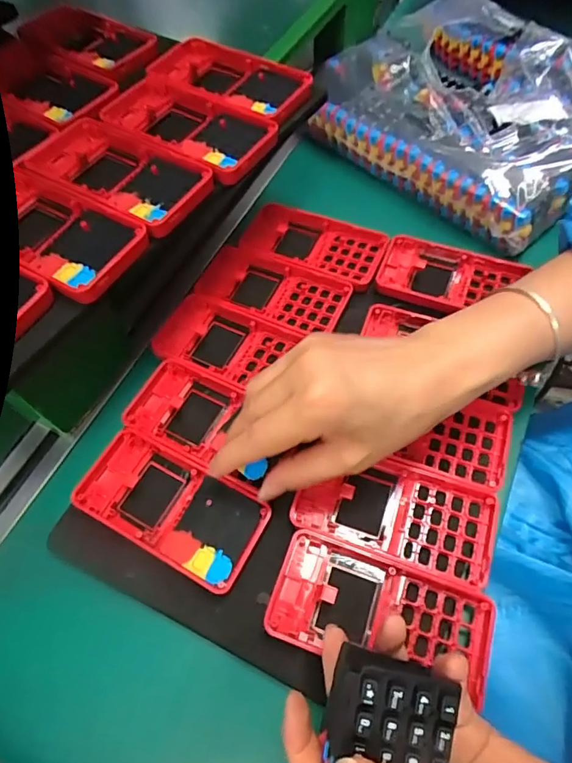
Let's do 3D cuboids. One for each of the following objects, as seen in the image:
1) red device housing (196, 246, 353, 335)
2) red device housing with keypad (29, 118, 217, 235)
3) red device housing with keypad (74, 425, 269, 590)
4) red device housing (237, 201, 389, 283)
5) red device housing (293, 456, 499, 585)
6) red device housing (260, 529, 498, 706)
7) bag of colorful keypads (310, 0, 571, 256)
[{"bbox_3d":[-0.014,-0.076,0.402,0.126,0.013,0.061,21,63,16],"label":"red device housing"},{"bbox_3d":[-0.116,-0.146,0.331,0.142,0.017,0.065,36,68,23],"label":"red device housing with keypad"},{"bbox_3d":[-0.075,0.081,0.316,0.121,0.014,0.059,23,63,17],"label":"red device housing with keypad"},{"bbox_3d":[0.022,-0.122,0.428,0.124,0.016,0.068,20,62,15],"label":"red device housing"},{"bbox_3d":[0.069,0.082,0.306,0.119,0.010,0.061,17,62,12],"label":"red device housing"},{"bbox_3d":[0.055,0.131,0.279,0.122,0.014,0.059,11,61,9],"label":"red device housing"},{"bbox_3d":[0.197,-0.289,0.501,0.276,0.051,0.297,-37,63,-17],"label":"bag of colorful keypads"}]

